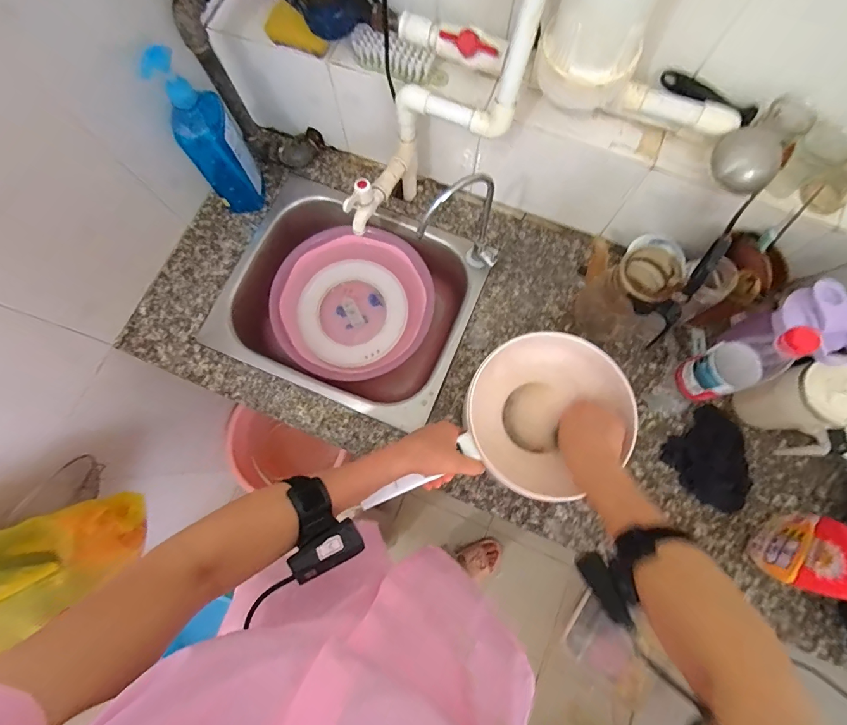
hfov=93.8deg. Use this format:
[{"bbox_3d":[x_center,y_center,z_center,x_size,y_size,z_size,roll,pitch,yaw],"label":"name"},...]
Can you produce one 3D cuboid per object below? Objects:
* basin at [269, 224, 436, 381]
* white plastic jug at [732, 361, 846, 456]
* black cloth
[{"bbox_3d":[-0.144,-0.122,0.784,0.294,0.098,0.250,-41,80,-9],"label":"basin"},{"bbox_3d":[0.548,0.067,0.576,0.079,0.154,0.115,-17,77,-4],"label":"white plastic jug"},{"bbox_3d":[0.460,0.151,0.621,0.129,0.026,0.127,-42,80,-9],"label":"black cloth"}]

